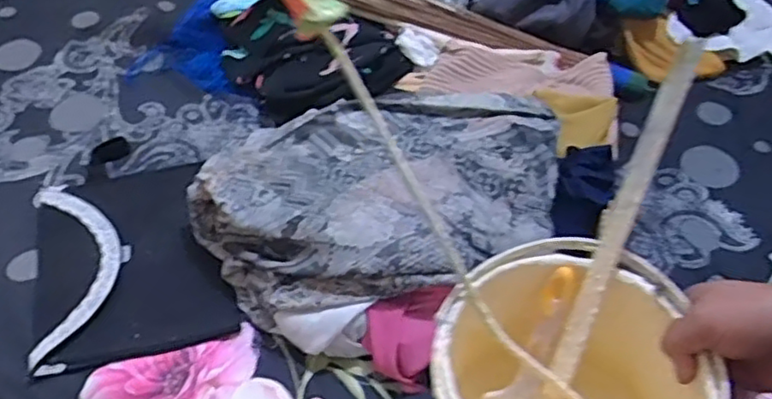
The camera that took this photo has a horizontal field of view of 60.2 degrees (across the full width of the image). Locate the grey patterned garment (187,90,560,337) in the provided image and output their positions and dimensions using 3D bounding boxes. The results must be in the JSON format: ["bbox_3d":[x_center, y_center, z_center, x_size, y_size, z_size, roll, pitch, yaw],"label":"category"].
[{"bbox_3d":[-0.005,0.011,0.713,0.393,0.125,0.266,-10,48,-9],"label":"grey patterned garment"}]

